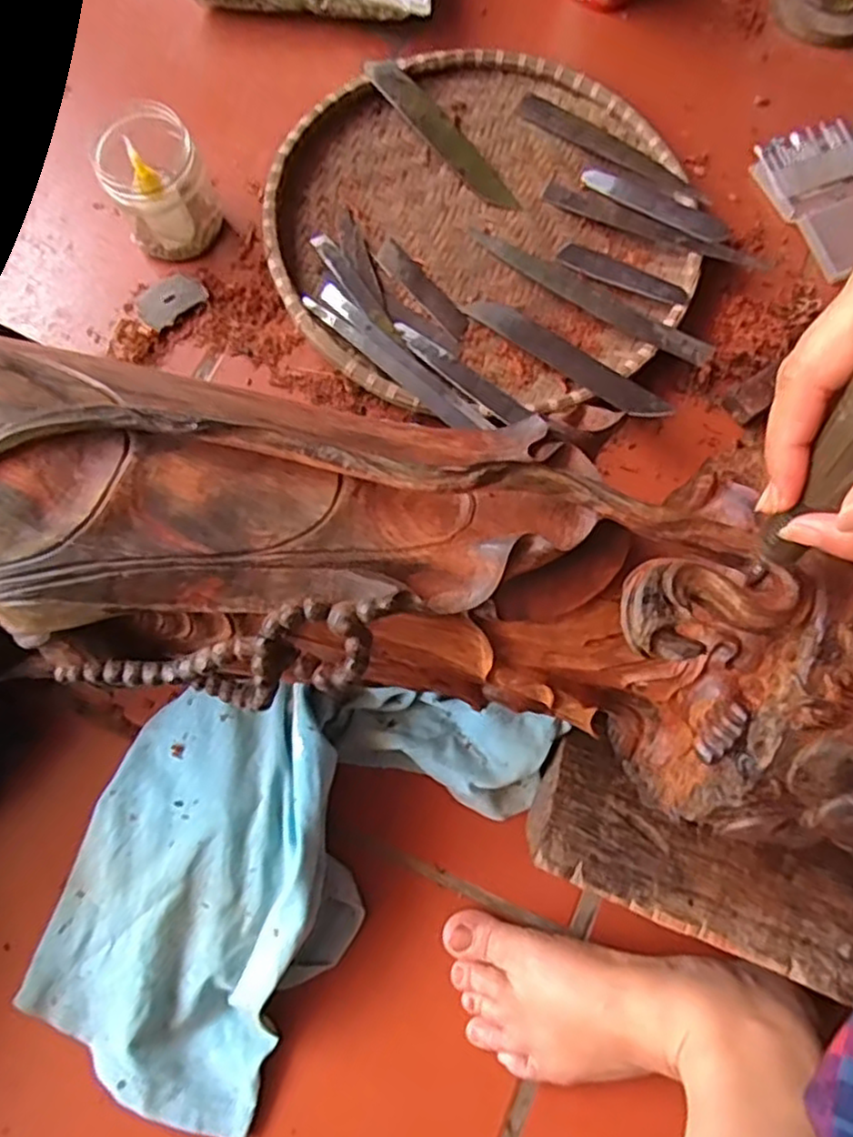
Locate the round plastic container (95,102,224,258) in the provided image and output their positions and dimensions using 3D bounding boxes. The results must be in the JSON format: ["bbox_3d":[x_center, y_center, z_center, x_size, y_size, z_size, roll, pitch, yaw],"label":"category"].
[{"bbox_3d":[-0.204,-0.294,0.532,0.074,0.098,0.072,-21,75,-7],"label":"round plastic container"}]

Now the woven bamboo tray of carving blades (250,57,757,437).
[{"bbox_3d":[0.053,-0.271,0.568,0.341,0.031,0.346,-11,75,-4],"label":"woven bamboo tray of carving blades"}]

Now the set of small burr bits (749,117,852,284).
[{"bbox_3d":[0.351,-0.322,0.602,0.099,0.016,0.129,-26,76,-8],"label":"set of small burr bits"}]

